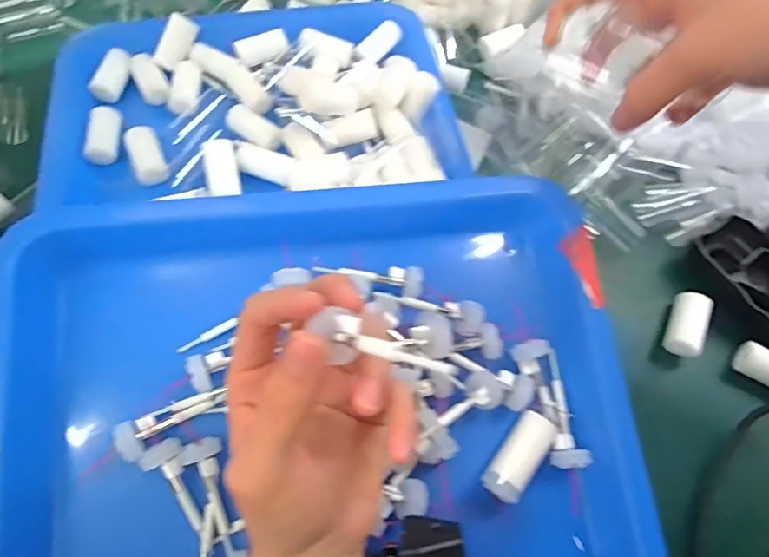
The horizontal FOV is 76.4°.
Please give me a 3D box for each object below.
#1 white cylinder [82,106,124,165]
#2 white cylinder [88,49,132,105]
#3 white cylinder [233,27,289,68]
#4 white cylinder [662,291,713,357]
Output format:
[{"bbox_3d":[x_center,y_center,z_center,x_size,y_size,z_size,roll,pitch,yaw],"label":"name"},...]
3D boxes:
[{"bbox_3d":[-0.204,-0.104,0.355,0.018,0.017,0.044,-4,64,-4],"label":"white cylinder"},{"bbox_3d":[-0.214,-0.160,0.382,0.022,0.015,0.043,5,64,0],"label":"white cylinder"},{"bbox_3d":[-0.099,-0.187,0.395,0.039,0.015,0.020,-28,68,-15],"label":"white cylinder"},{"bbox_3d":[0.204,0.031,0.331,0.018,0.024,0.044,23,65,9],"label":"white cylinder"}]

